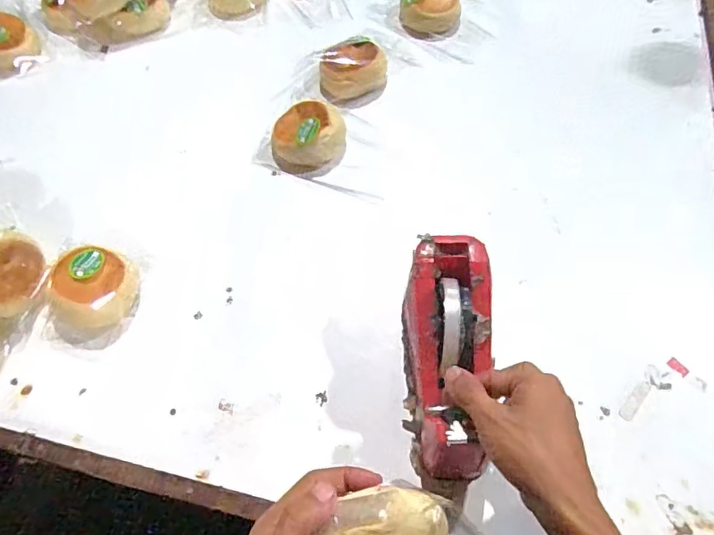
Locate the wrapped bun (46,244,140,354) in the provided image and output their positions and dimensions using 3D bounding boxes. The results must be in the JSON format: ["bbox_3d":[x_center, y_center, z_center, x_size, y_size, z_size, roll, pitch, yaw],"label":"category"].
[{"bbox_3d":[-0.284,0.029,0.529,0.087,0.047,0.105,20,65,9],"label":"wrapped bun"}]

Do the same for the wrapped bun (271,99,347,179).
[{"bbox_3d":[-0.062,-0.169,0.631,0.091,0.048,0.097,0,63,0],"label":"wrapped bun"}]

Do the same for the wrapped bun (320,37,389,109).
[{"bbox_3d":[-0.003,-0.275,0.689,0.092,0.050,0.105,-1,63,-1],"label":"wrapped bun"}]

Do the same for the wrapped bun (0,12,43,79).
[{"bbox_3d":[-0.506,-0.321,0.710,0.098,0.041,0.082,-38,69,-17],"label":"wrapped bun"}]

